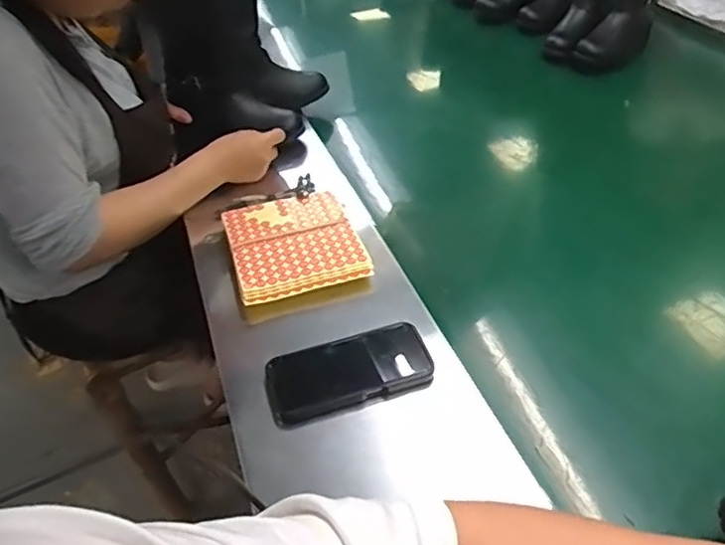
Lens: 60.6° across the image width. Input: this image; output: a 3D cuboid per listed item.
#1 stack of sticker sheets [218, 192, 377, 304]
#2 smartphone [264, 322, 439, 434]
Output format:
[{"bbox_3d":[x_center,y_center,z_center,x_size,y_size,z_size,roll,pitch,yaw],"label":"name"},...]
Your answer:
[{"bbox_3d":[-0.090,-0.039,0.799,0.158,0.022,0.177,-16,42,-10],"label":"stack of sticker sheets"},{"bbox_3d":[-0.014,0.107,0.654,0.175,0.023,0.080,-15,42,-9],"label":"smartphone"}]

